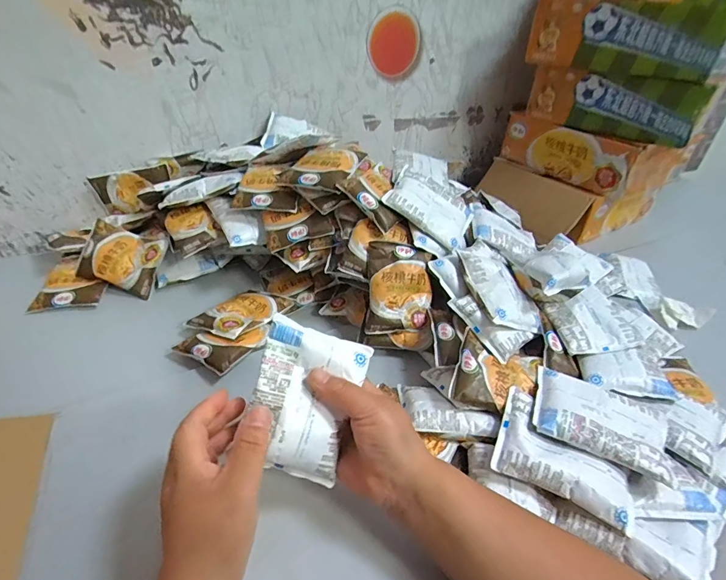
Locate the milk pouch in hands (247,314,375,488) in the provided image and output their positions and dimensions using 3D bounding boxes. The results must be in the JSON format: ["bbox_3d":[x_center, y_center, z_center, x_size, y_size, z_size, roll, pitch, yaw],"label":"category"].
[{"bbox_3d":[-0.051,0.095,0.359,0.095,0.020,0.121,22,68,-14],"label":"milk pouch in hands"}]

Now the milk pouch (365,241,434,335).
[{"bbox_3d":[0.052,-0.004,0.552,0.089,0.122,0.020,3,-7,-8],"label":"milk pouch"}]

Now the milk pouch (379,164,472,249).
[{"bbox_3d":[0.102,-0.118,0.596,0.131,0.024,0.091,36,62,-4],"label":"milk pouch"}]

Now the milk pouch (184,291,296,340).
[{"bbox_3d":[-0.172,0.028,0.590,0.088,0.022,0.124,22,39,23],"label":"milk pouch"}]

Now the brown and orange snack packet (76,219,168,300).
[{"bbox_3d":[-0.378,-0.051,0.641,0.118,0.024,0.095,19,74,1],"label":"brown and orange snack packet"}]

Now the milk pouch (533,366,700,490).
[{"bbox_3d":[0.256,0.133,0.413,0.152,0.020,0.090,18,38,18],"label":"milk pouch"}]

